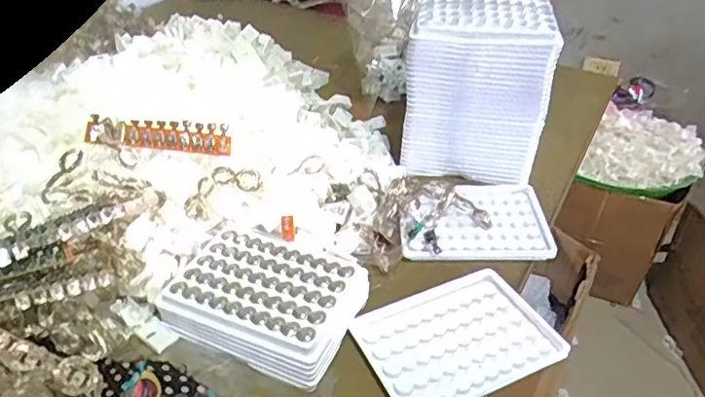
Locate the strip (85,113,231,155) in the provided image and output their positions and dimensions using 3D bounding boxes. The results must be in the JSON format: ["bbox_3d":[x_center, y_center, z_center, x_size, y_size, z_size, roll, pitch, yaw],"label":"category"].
[{"bbox_3d":[-0.157,-0.052,0.461,0.109,0.018,0.025,2,38,-22],"label":"strip"}]

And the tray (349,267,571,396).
[{"bbox_3d":[0.074,0.098,0.406,0.127,0.012,0.096,-15,40,-19],"label":"tray"}]

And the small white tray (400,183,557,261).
[{"bbox_3d":[0.109,0.013,0.514,0.126,0.018,0.107,2,38,2],"label":"small white tray"}]

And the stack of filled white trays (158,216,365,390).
[{"bbox_3d":[-0.064,0.067,0.423,0.134,0.030,0.109,14,40,17],"label":"stack of filled white trays"}]

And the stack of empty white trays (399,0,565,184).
[{"bbox_3d":[0.121,-0.112,0.556,0.130,0.145,0.094,5,39,6],"label":"stack of empty white trays"}]

